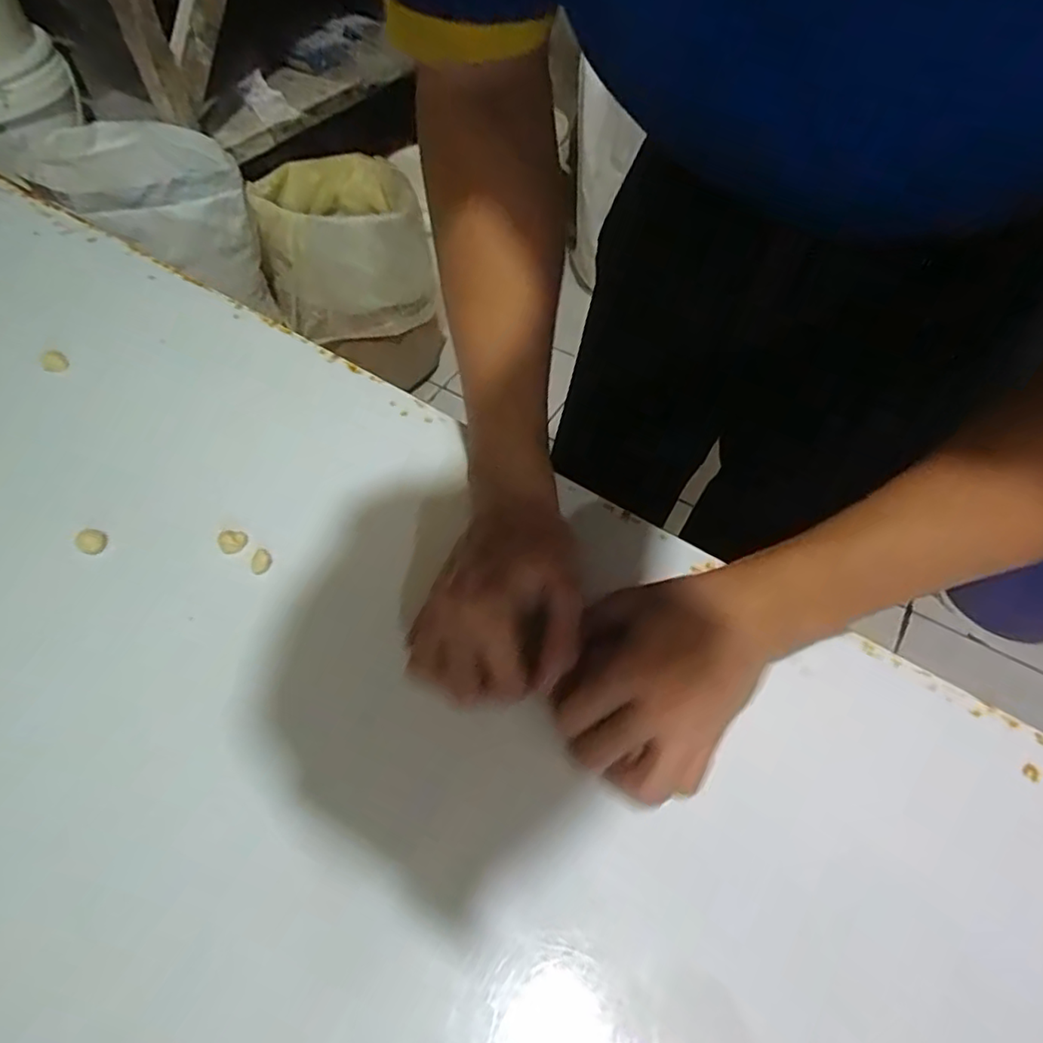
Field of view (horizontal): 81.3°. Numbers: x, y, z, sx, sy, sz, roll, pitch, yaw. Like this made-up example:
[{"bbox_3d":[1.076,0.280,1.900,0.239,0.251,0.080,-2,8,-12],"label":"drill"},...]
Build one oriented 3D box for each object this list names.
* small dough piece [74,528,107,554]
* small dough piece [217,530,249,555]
[{"bbox_3d":[-0.305,0.014,0.429,0.015,0.015,0.017,30,60,18],"label":"small dough piece"},{"bbox_3d":[-0.204,0.013,0.429,0.019,0.015,0.012,-35,63,-22],"label":"small dough piece"}]

